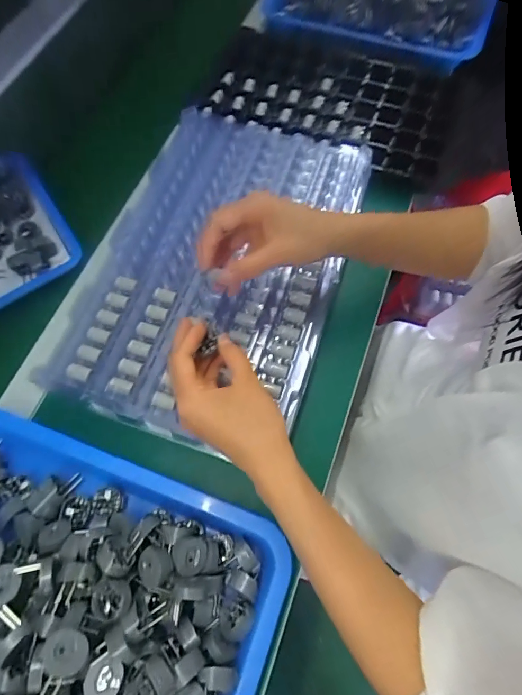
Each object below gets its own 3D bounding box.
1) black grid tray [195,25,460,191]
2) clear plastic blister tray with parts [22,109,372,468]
[{"bbox_3d":[0.088,-0.332,0.538,0.322,0.018,0.195,25,71,12],"label":"black grid tray"},{"bbox_3d":[-0.041,-0.097,0.430,0.240,0.029,0.382,15,69,9],"label":"clear plastic blister tray with parts"}]

